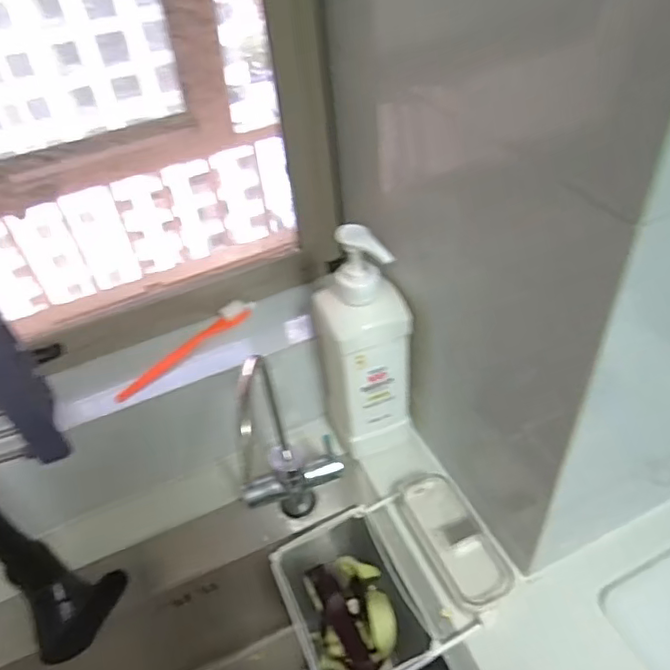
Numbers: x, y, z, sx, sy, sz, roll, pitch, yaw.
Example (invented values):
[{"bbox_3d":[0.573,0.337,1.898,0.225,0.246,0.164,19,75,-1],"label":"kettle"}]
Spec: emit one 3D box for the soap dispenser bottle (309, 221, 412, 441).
[{"bbox_3d":[0.030,0.002,0.594,0.085,0.246,0.064,-14,44,-7],"label":"soap dispenser bottle"}]

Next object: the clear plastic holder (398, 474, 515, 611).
[{"bbox_3d":[0.120,0.208,0.598,0.061,0.032,0.144,-21,45,-14],"label":"clear plastic holder"}]

